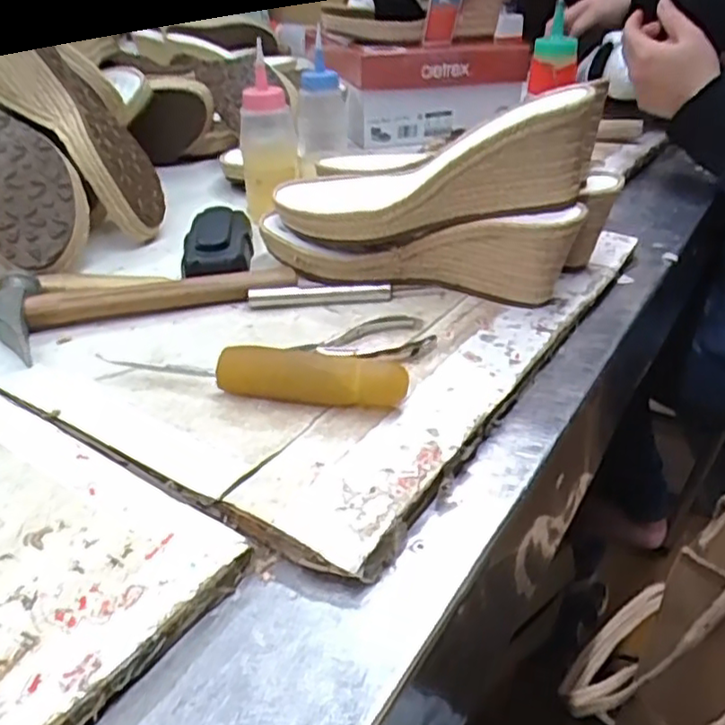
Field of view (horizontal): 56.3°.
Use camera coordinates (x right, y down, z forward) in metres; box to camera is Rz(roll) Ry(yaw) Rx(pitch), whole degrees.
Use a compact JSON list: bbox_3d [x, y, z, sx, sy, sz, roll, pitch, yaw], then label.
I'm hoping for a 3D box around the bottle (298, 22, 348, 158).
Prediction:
[{"bbox_3d":[-0.039,-0.255,0.653,0.047,0.110,0.042,0,32,-1],"label":"bottle"}]

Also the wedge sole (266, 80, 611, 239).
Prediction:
[{"bbox_3d":[0.048,-0.130,0.480,0.233,0.066,0.104,-5,25,32],"label":"wedge sole"}]

